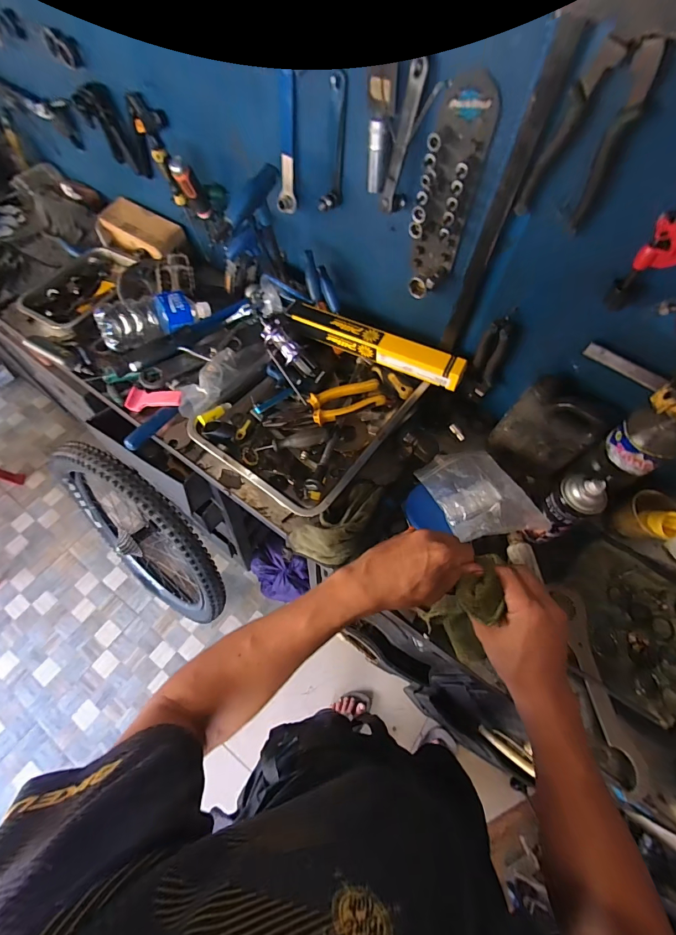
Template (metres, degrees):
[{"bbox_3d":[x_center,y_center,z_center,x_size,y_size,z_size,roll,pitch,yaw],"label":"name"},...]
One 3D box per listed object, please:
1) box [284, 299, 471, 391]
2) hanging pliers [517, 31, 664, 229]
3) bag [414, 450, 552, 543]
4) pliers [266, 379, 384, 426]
[{"bbox_3d":[0.064,-0.230,0.717,0.345,0.050,0.051,25,64,11],"label":"box"},{"bbox_3d":[0.251,-0.335,0.398,0.075,0.149,0.015,36,66,16],"label":"hanging pliers"},{"bbox_3d":[0.231,0.038,0.640,0.140,0.069,0.178,-16,64,-11],"label":"bag"},{"bbox_3d":[-0.025,-0.103,0.673,0.204,0.028,0.060,-16,61,1],"label":"pliers"}]

